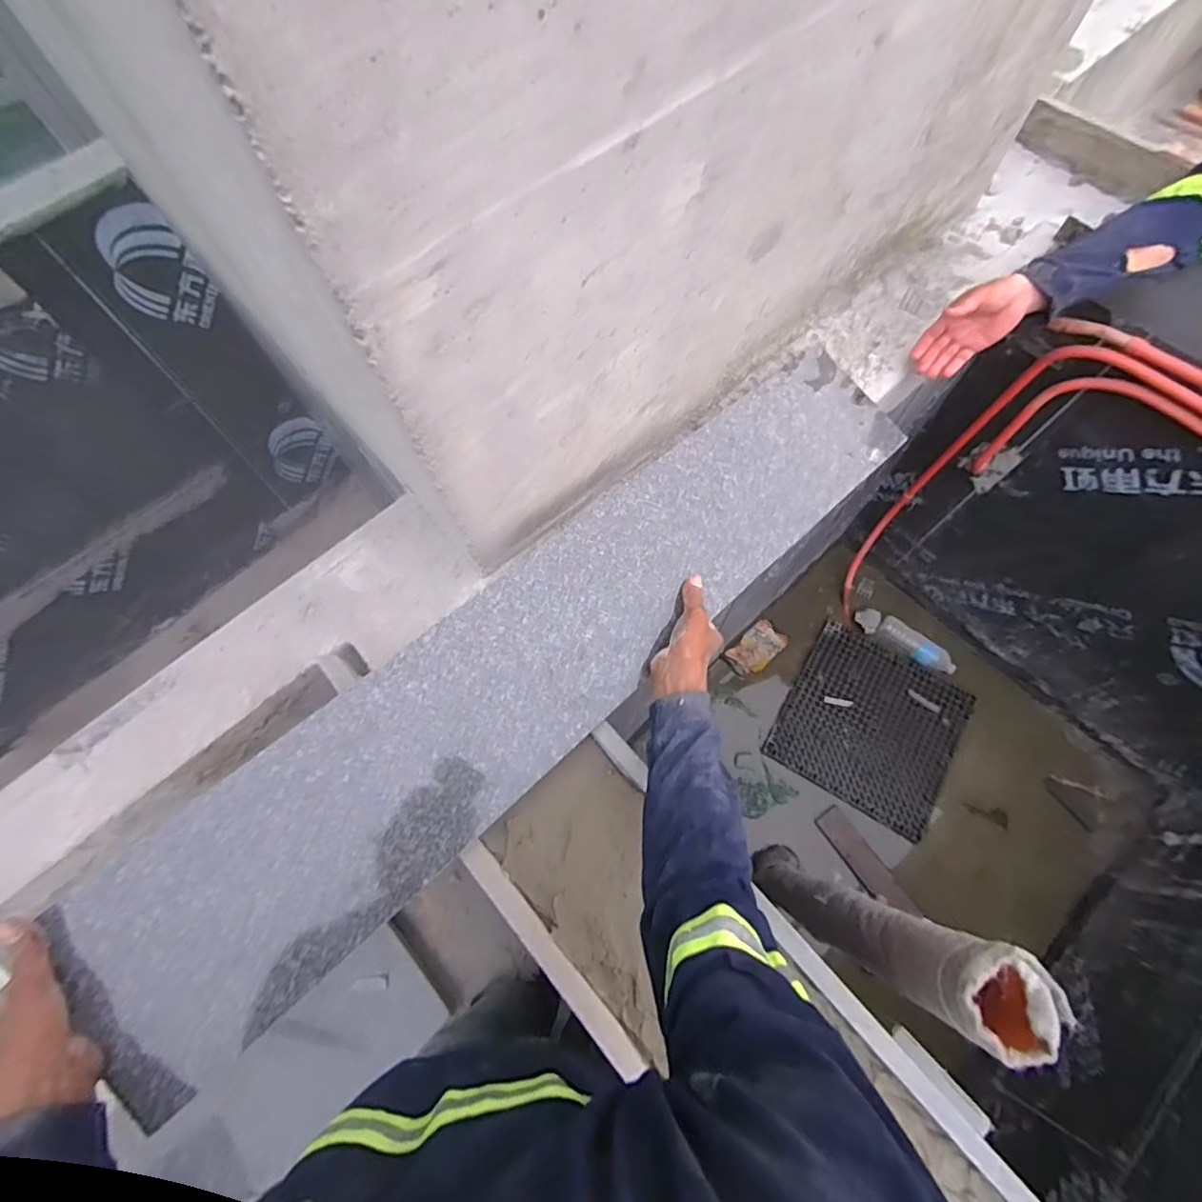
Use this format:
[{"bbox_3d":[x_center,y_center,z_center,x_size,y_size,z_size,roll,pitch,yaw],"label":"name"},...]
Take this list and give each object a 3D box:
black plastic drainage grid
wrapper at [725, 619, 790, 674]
[{"bbox_3d":[0.827,0.379,1.775,0.486,0.039,0.494,29,74,15],"label":"black plastic drainage grid"},{"bbox_3d":[0.513,0.150,1.878,0.180,0.016,0.116,-40,73,-13],"label":"wrapper"}]

